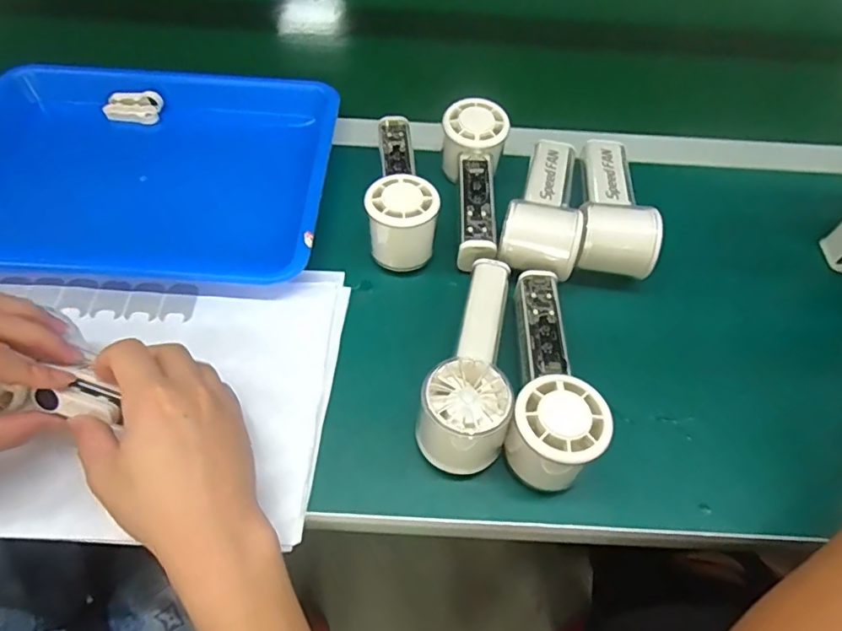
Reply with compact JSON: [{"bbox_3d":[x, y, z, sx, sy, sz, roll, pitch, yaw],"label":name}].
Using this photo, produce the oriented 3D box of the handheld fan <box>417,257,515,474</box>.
[{"bbox_3d":[0.042,0.028,0.372,0.058,0.054,0.156,16,59,8],"label":"handheld fan"}]

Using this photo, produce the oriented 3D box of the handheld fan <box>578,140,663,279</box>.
[{"bbox_3d":[0.164,-0.101,0.458,0.065,0.049,0.155,9,58,3],"label":"handheld fan"}]

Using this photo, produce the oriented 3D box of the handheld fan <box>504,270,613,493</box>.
[{"bbox_3d":[0.091,0.037,0.367,0.054,0.060,0.151,8,58,3],"label":"handheld fan"}]

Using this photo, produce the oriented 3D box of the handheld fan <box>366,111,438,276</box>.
[{"bbox_3d":[-0.015,-0.116,0.462,0.058,0.058,0.153,3,58,-1],"label":"handheld fan"}]

